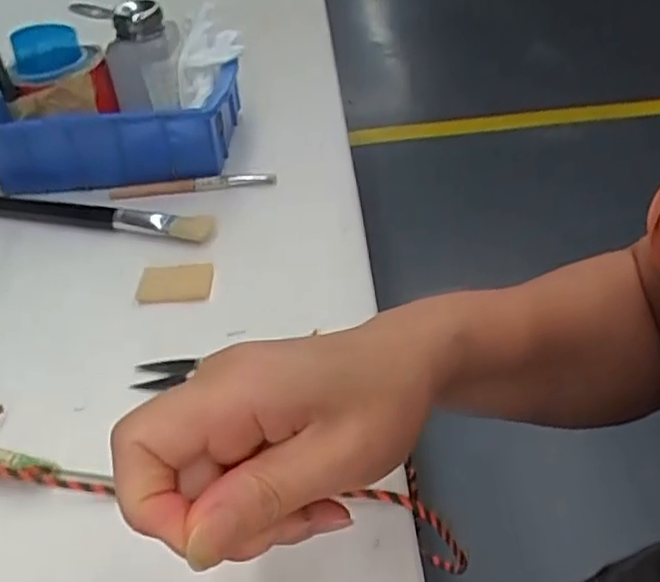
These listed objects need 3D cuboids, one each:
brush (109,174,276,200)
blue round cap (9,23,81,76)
[{"bbox_3d":[-0.105,-0.082,0.536,0.127,0.007,0.008,-4,40,2],"label":"brush"},{"bbox_3d":[-0.235,-0.201,0.585,0.049,0.031,0.049,-6,40,-1],"label":"blue round cap"}]

